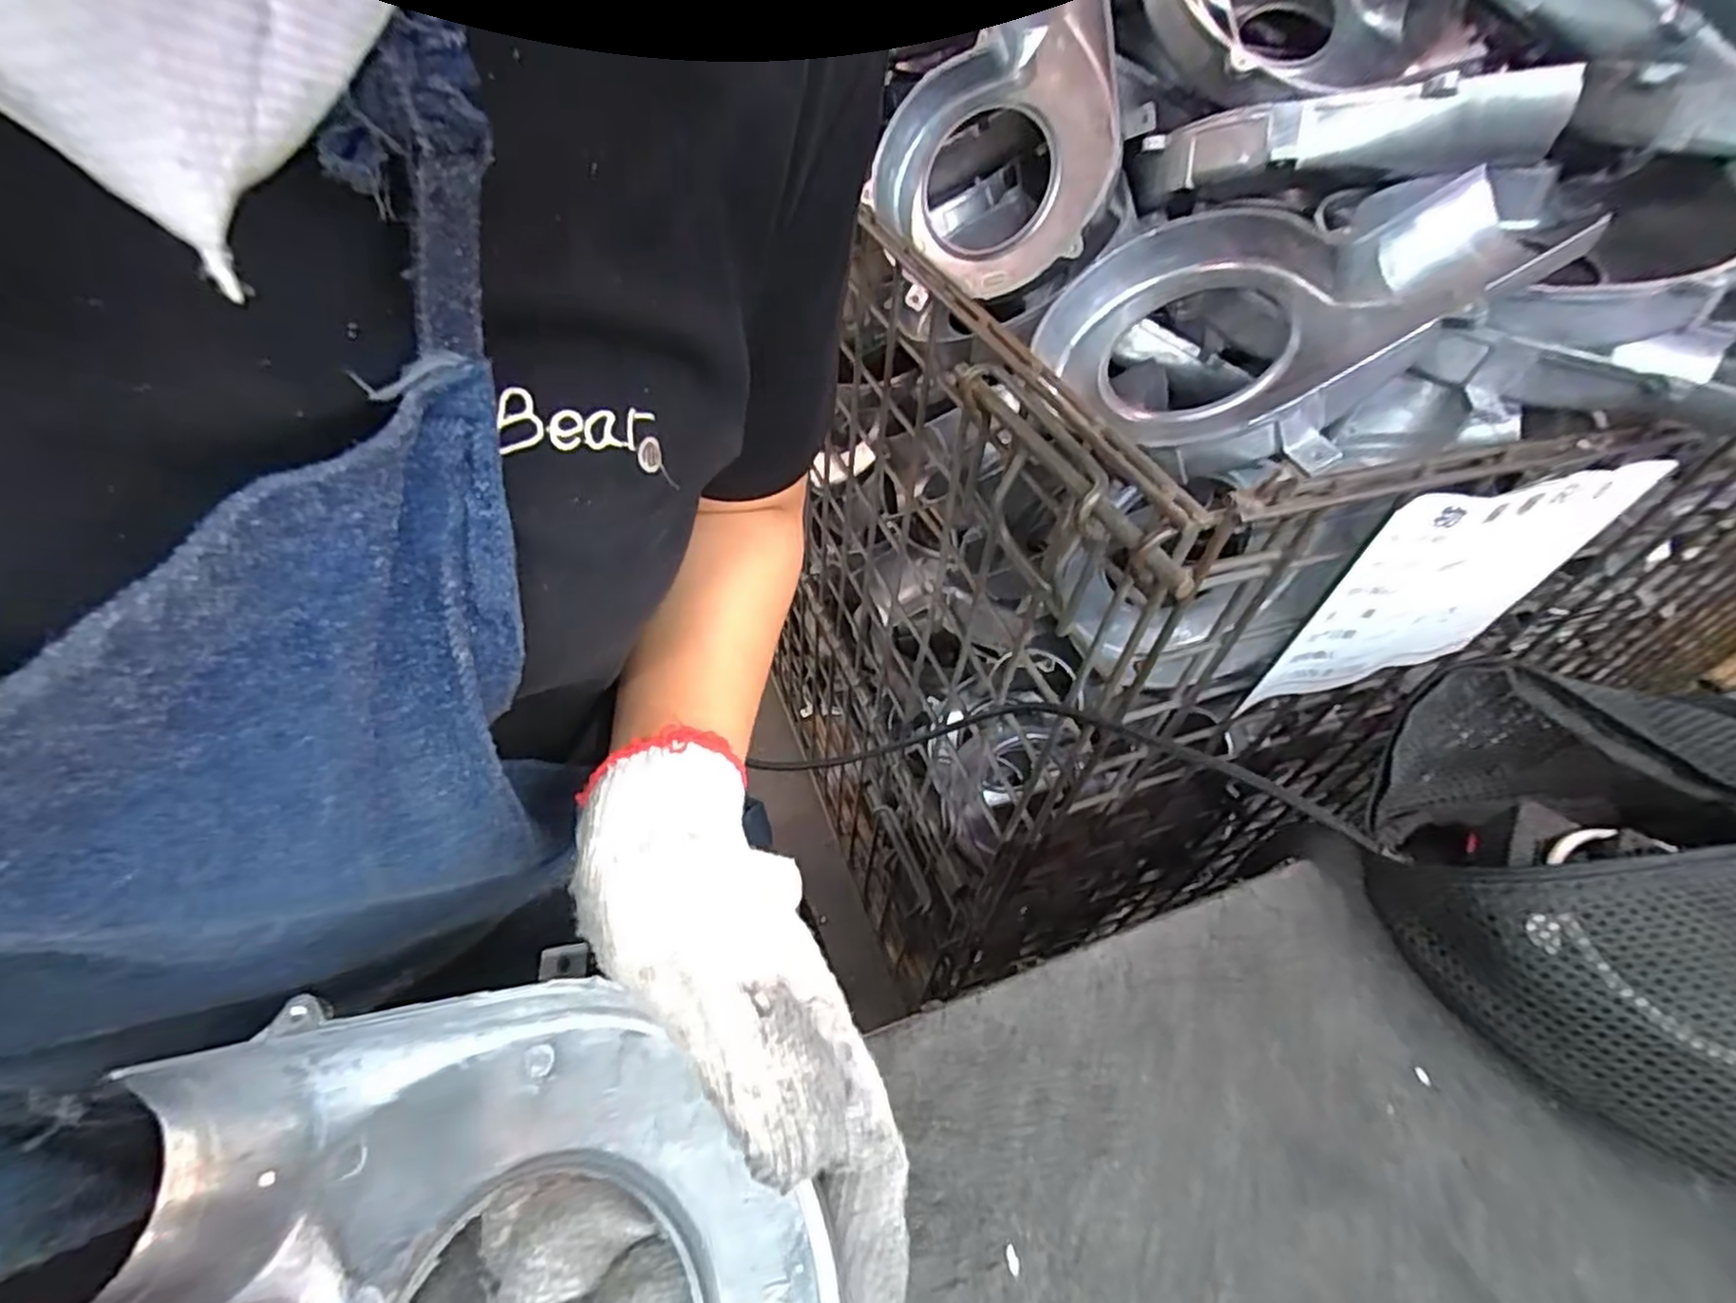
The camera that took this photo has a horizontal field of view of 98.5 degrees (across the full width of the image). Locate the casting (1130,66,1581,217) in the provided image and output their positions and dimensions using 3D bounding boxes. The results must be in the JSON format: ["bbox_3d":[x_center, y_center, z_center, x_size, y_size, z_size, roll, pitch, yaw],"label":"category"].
[{"bbox_3d":[0.238,-0.264,0.389,0.194,0.041,0.065,10,46,26],"label":"casting"}]

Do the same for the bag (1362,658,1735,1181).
[{"bbox_3d":[0.327,0.092,0.273,0.250,0.072,0.175,4,48,-4],"label":"bag"}]

